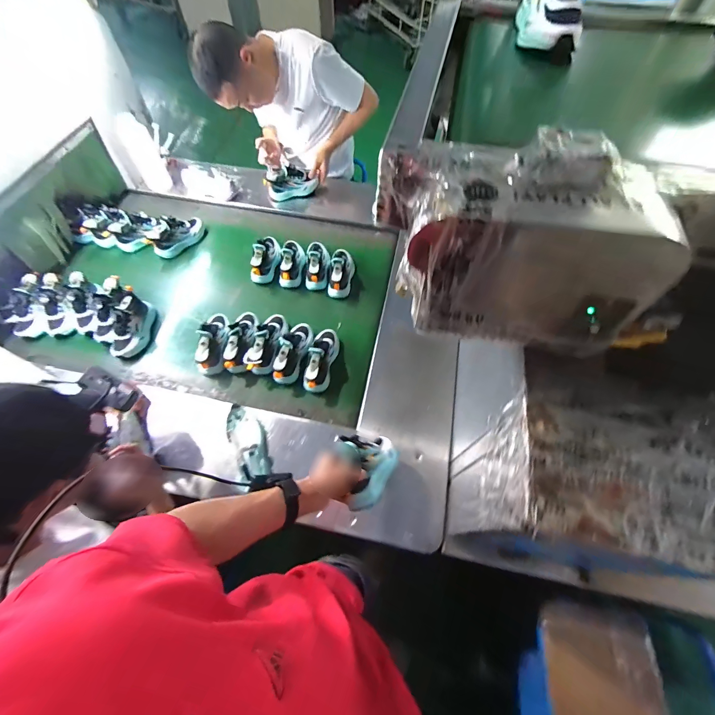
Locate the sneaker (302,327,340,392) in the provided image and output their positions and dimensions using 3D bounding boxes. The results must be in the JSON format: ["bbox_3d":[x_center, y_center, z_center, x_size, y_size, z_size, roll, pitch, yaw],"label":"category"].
[{"bbox_3d":[-0.099,0.000,0.940,0.069,0.093,0.202,10,62,4],"label":"sneaker"}]

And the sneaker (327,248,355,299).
[{"bbox_3d":[-0.056,-0.293,1.108,0.082,0.092,0.190,10,62,4],"label":"sneaker"}]

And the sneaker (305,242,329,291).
[{"bbox_3d":[-0.136,-0.324,1.126,0.080,0.094,0.198,2,62,0],"label":"sneaker"}]

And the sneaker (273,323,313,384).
[{"bbox_3d":[-0.181,-0.026,0.957,0.074,0.101,0.205,10,62,4],"label":"sneaker"}]

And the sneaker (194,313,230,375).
[{"bbox_3d":[-0.410,-0.059,0.956,0.084,0.121,0.195,-1,62,-2],"label":"sneaker"}]

